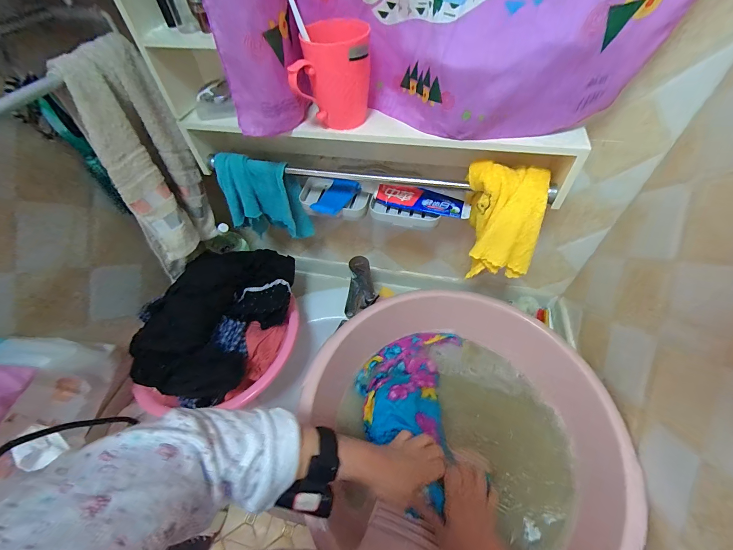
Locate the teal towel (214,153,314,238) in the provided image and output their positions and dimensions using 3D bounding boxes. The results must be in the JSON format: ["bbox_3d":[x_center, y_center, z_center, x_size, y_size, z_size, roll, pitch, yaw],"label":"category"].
[{"bbox_3d":[-0.190,-0.134,0.609,0.143,0.170,0.056,-3,52,1],"label":"teal towel"}]

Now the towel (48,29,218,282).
[{"bbox_3d":[-0.353,-0.161,0.528,0.078,0.338,0.160,0,52,4],"label":"towel"}]

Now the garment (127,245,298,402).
[{"bbox_3d":[-0.277,0.071,0.629,0.178,0.121,0.343,21,56,19],"label":"garment"}]

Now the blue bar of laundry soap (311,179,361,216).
[{"bbox_3d":[-0.057,-0.144,0.587,0.053,0.025,0.116,16,54,15],"label":"blue bar of laundry soap"}]

